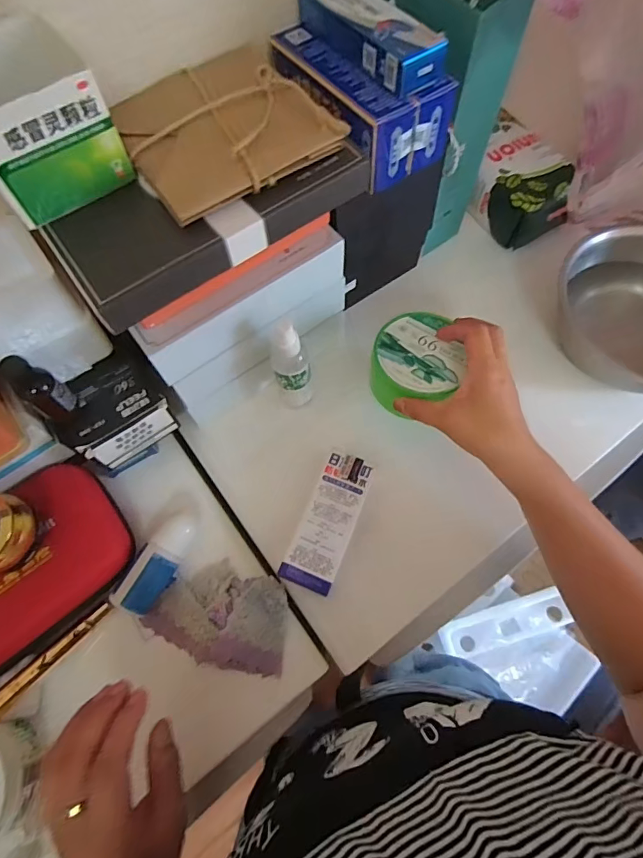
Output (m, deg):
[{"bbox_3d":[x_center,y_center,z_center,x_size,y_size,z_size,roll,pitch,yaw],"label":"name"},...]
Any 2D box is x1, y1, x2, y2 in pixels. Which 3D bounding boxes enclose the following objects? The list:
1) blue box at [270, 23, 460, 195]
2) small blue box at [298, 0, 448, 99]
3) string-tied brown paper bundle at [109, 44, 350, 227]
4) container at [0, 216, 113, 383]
[{"bbox_3d":[0.033,-0.291,0.386,0.099,0.058,0.152,-28,70,-9],"label":"blue box"},{"bbox_3d":[0.037,-0.321,0.354,0.044,0.029,0.143,-35,72,-12],"label":"small blue box"},{"bbox_3d":[-0.079,-0.234,0.338,0.141,0.018,0.138,-33,71,-11],"label":"string-tied brown paper bundle"},{"bbox_3d":[-0.261,-0.106,0.378,0.090,0.105,0.096,-38,72,-12],"label":"container"}]

